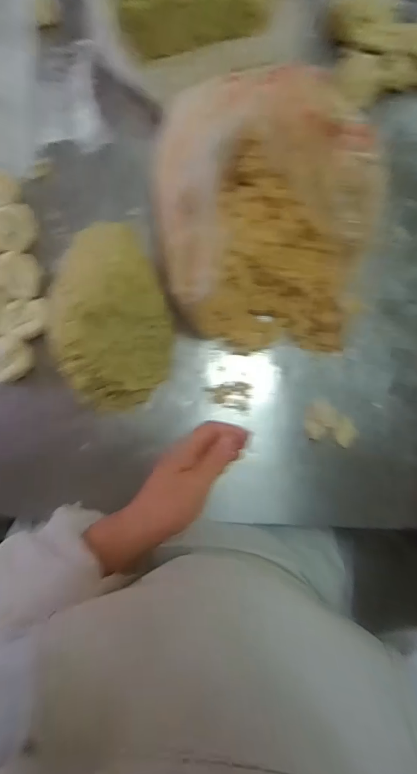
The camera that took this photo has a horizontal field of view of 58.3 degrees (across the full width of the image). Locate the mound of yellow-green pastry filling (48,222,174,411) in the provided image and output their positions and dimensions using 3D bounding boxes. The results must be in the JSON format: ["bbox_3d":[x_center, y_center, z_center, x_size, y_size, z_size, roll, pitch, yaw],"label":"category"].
[{"bbox_3d":[-0.103,-0.070,0.415,0.116,0.093,0.182,-9,84,-6],"label":"mound of yellow-green pastry filling"}]

